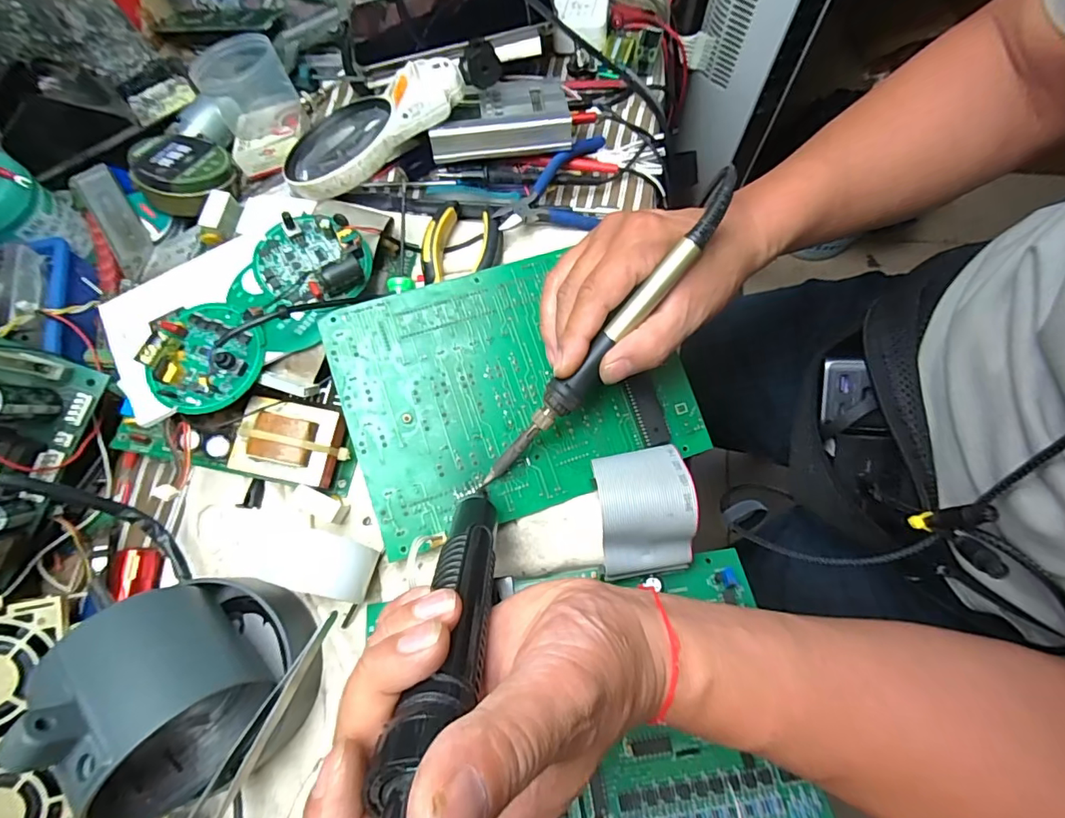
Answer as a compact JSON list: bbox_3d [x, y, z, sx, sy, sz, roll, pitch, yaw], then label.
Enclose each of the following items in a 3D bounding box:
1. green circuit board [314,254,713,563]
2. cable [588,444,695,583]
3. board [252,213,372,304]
[{"bbox_3d":[-0.010,-0.020,0.319,0.212,0.027,0.154,-19,72,-4],"label":"green circuit board"},{"bbox_3d":[0.064,0.059,0.293,0.049,0.049,0.069,-6,71,0],"label":"cable"},{"bbox_3d":[-0.144,-0.101,0.330,0.068,0.016,0.067,-1,71,2],"label":"board"}]

